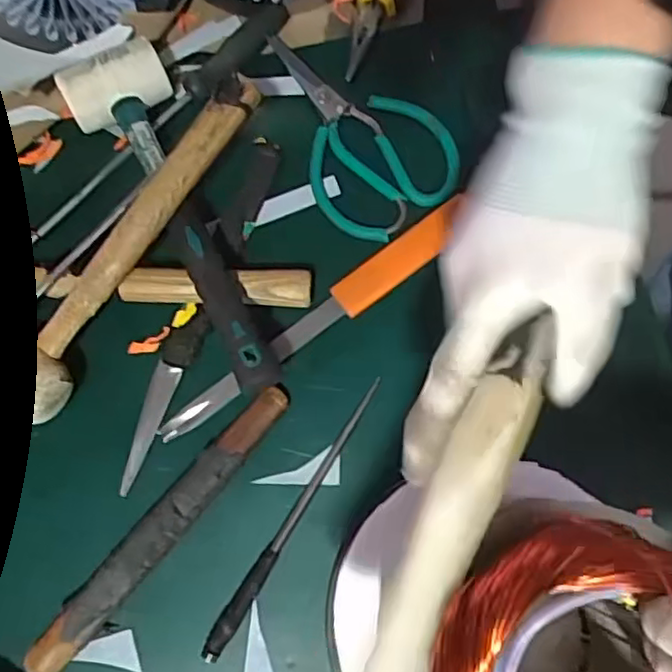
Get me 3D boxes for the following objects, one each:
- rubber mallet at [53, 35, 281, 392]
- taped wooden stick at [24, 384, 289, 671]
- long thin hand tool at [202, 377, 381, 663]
[{"bbox_3d":[-0.118,-0.086,0.460,0.072,0.049,0.284,-23,77,-6],"label":"rubber mallet"},{"bbox_3d":[-0.113,0.124,0.430,0.026,0.019,0.227,41,79,9],"label":"taped wooden stick"},{"bbox_3d":[-0.027,0.119,0.437,0.014,0.009,0.204,32,78,8],"label":"long thin hand tool"}]

